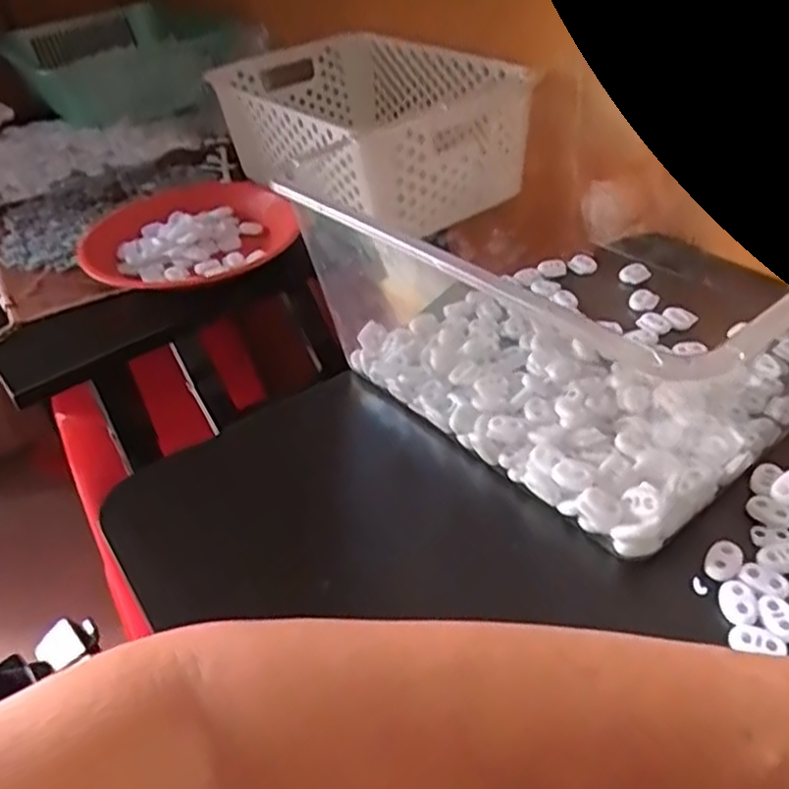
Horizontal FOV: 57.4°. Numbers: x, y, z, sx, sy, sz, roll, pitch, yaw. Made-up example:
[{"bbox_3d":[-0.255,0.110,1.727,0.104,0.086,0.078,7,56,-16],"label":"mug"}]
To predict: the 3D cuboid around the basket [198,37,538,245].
[{"bbox_3d":[-0.032,-0.266,0.729,0.196,0.108,0.324,-26,41,-22],"label":"basket"}]

